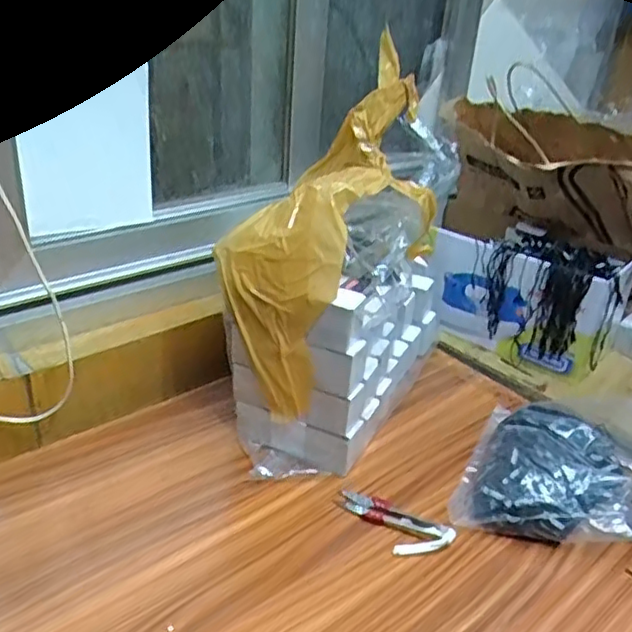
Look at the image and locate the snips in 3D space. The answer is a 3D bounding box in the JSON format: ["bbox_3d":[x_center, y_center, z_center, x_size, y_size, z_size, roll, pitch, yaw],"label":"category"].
[{"bbox_3d":[0.063,0.178,0.570,0.103,0.007,0.043,20,34,26],"label":"snips"}]

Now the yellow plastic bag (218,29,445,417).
[{"bbox_3d":[0.016,-0.090,0.618,0.121,0.129,0.344,20,73,25],"label":"yellow plastic bag"}]

